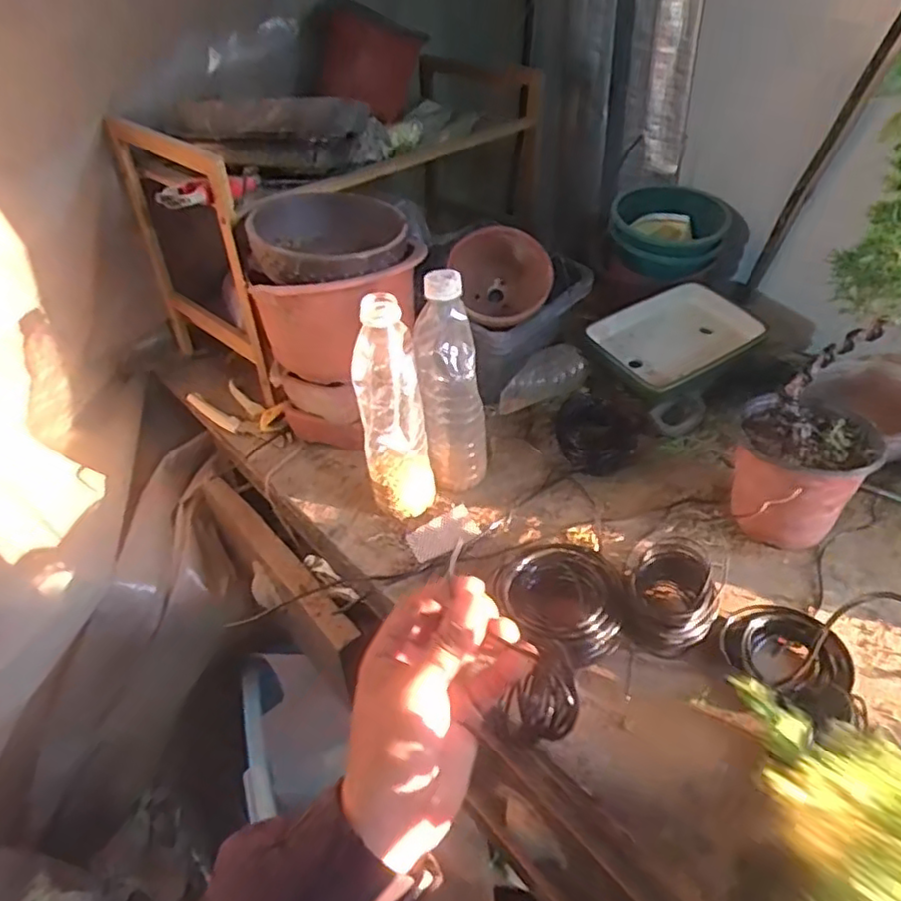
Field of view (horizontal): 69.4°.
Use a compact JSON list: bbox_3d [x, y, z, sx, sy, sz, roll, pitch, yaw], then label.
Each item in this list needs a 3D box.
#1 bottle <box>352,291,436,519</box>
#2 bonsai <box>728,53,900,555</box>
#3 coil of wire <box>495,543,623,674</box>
[{"bbox_3d":[-0.051,-0.031,0.572,0.057,0.205,0.050,-7,38,-5],"label":"bottle"},{"bbox_3d":[0.292,-0.075,0.506,0.103,0.313,0.134,-5,38,-2],"label":"bonsai"},{"bbox_3d":[0.090,0.117,0.515,0.101,0.029,0.106,-2,38,2],"label":"coil of wire"}]

